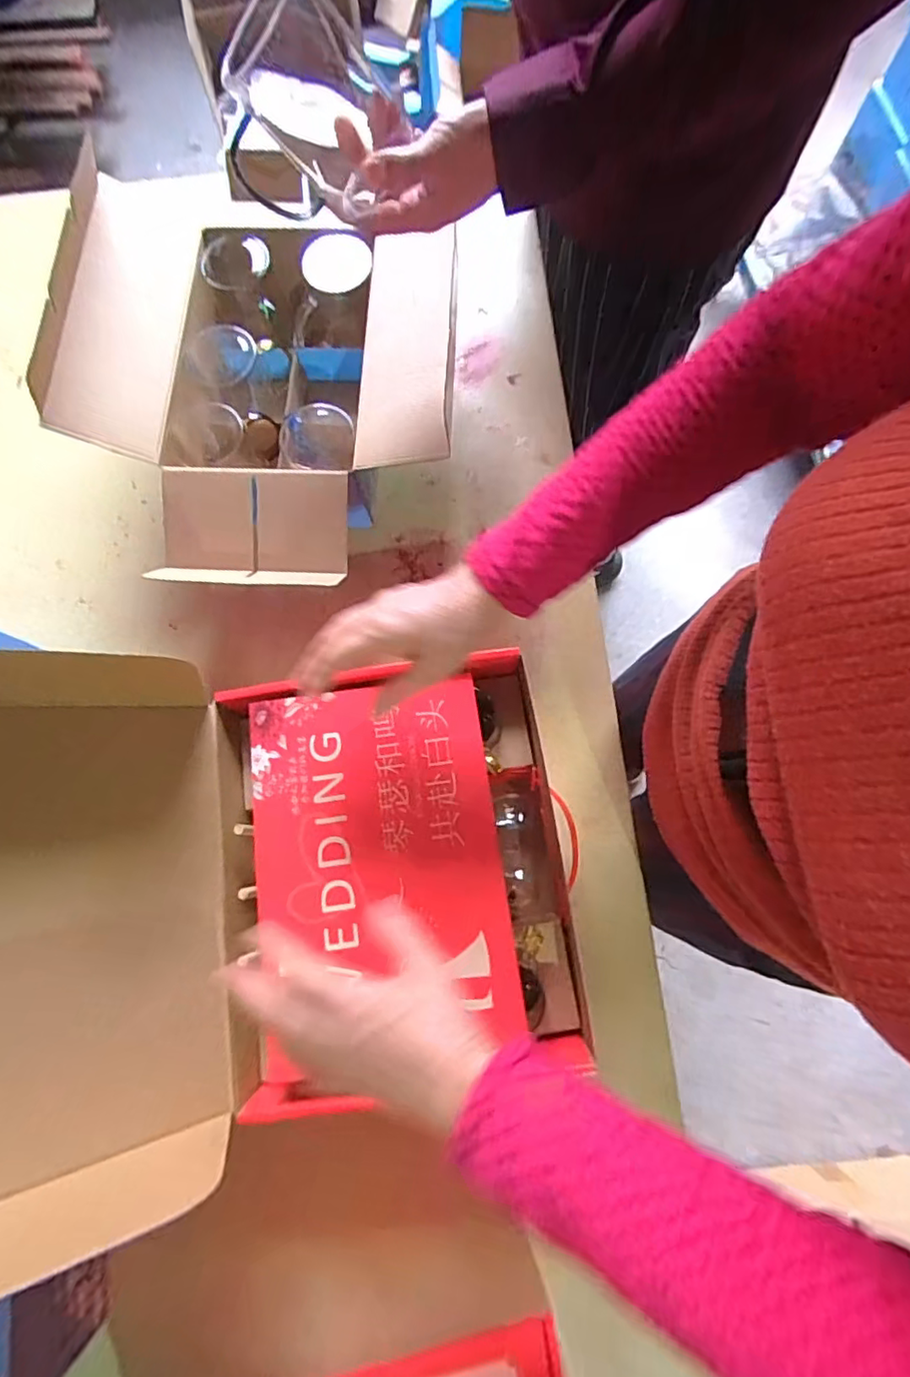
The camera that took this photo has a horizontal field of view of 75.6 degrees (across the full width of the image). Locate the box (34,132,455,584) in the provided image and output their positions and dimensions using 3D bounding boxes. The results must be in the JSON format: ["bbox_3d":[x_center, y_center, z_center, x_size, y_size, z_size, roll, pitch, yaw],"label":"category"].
[{"bbox_3d":[-0.190,-0.304,0.615,0.349,0.190,0.402,1,76,2],"label":"box"}]

